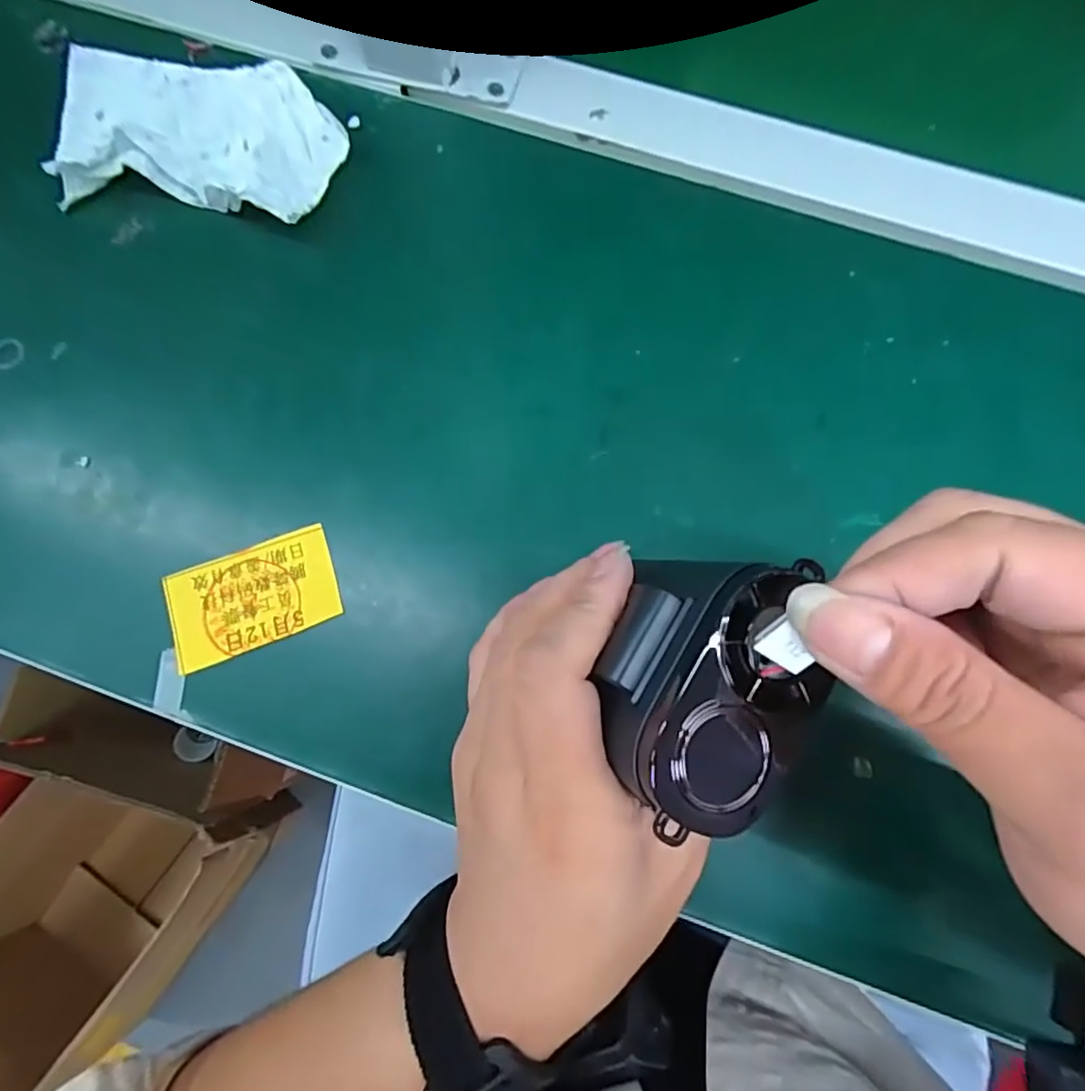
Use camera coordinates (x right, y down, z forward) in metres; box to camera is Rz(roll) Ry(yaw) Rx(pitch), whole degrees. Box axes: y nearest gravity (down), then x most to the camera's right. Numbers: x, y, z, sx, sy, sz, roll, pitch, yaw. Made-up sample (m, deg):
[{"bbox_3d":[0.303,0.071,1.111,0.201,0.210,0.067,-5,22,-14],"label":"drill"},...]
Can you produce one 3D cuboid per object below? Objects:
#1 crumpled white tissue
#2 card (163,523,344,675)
[{"bbox_3d":[-0.153,-0.183,0.269,0.122,0.023,0.073,12,78,3],"label":"crumpled white tissue"},{"bbox_3d":[-0.113,0.020,0.233,0.064,0.006,0.038,-22,79,-5],"label":"card"}]

